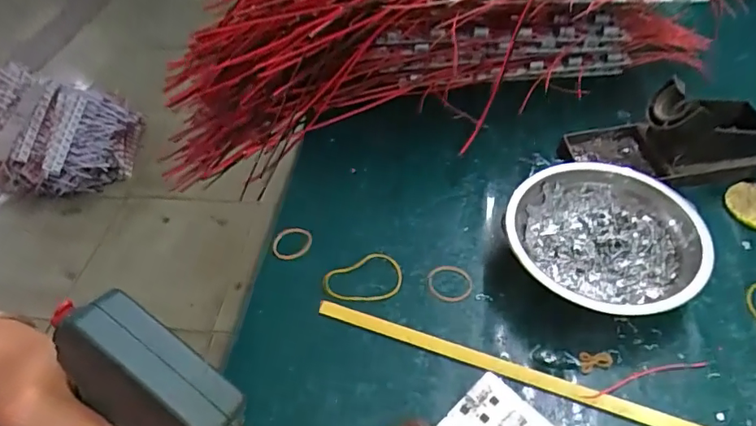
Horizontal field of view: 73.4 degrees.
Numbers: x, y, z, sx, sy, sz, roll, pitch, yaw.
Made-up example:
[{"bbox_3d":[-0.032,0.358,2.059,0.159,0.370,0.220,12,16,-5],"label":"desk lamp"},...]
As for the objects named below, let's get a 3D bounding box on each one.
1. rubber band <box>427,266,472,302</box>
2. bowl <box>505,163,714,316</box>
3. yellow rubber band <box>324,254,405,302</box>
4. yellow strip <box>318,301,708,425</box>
[{"bbox_3d":[0.052,0.049,0.366,0.032,0.004,0.029,28,56,28],"label":"rubber band"},{"bbox_3d":[0.154,0.022,0.356,0.124,0.041,0.123,-3,48,3],"label":"bowl"},{"bbox_3d":[-0.010,0.050,0.372,0.057,0.004,0.041,-18,49,-11],"label":"yellow rubber band"},{"bbox_3d":[0.106,0.104,0.312,0.310,0.006,0.012,14,51,18],"label":"yellow strip"}]

